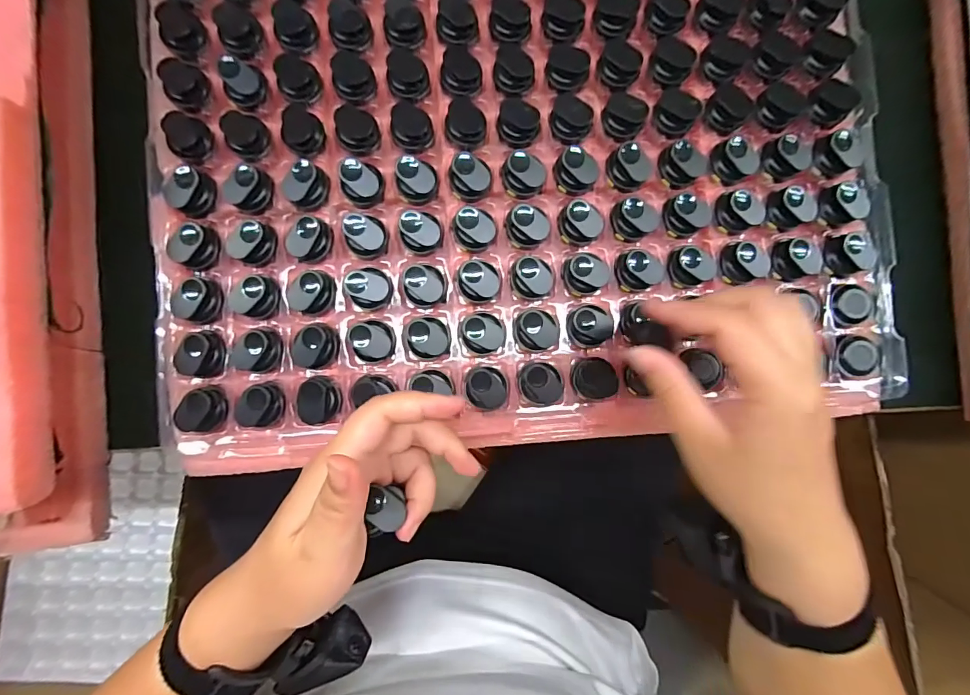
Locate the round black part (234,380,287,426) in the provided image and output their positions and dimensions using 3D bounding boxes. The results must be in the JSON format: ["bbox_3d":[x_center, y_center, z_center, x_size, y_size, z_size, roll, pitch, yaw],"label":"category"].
[{"bbox_3d":[-0.147,0.037,0.277,0.028,0.012,0.028,0,88,-2],"label":"round black part"}]

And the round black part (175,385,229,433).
[{"bbox_3d":[-0.183,0.040,0.274,0.028,0.014,0.028,0,88,-2],"label":"round black part"}]

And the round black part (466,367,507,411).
[{"bbox_3d":[0.001,0.028,0.286,0.026,0.012,0.028,0,88,-2],"label":"round black part"}]

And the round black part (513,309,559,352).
[{"bbox_3d":[0.036,-0.012,0.290,0.030,0.013,0.027,-7,89,-2],"label":"round black part"}]

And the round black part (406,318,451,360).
[{"bbox_3d":[-0.037,-0.007,0.285,0.026,0.012,0.028,0,88,-2],"label":"round black part"}]

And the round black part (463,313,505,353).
[{"bbox_3d":[-0.001,-0.009,0.286,0.027,0.012,0.026,0,88,-2],"label":"round black part"}]

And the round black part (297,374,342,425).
[{"bbox_3d":[-0.108,0.034,0.278,0.025,0.015,0.030,-1,88,-2],"label":"round black part"}]

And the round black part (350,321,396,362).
[{"bbox_3d":[-0.073,-0.005,0.282,0.025,0.016,0.028,-28,89,-2],"label":"round black part"}]

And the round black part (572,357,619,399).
[{"bbox_3d":[0.075,0.021,0.290,0.028,0.010,0.027,-5,89,-2],"label":"round black part"}]

